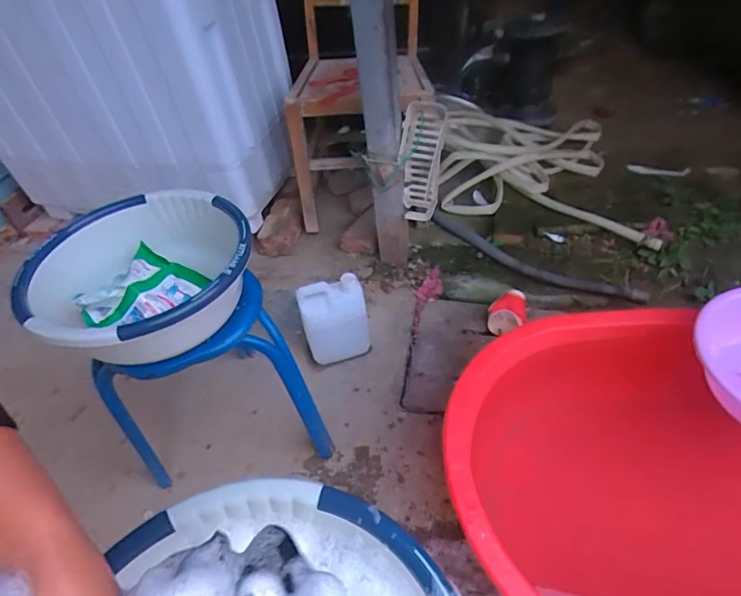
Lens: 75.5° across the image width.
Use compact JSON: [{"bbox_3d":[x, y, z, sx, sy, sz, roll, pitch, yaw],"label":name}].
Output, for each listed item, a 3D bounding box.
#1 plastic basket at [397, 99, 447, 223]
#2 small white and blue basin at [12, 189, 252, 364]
[{"bbox_3d":[0.130,-0.346,1.231,0.105,0.295,0.084,7,22,13],"label":"plastic basket"},{"bbox_3d":[-0.352,-0.023,0.772,0.321,0.132,0.330,-5,45,5],"label":"small white and blue basin"}]

